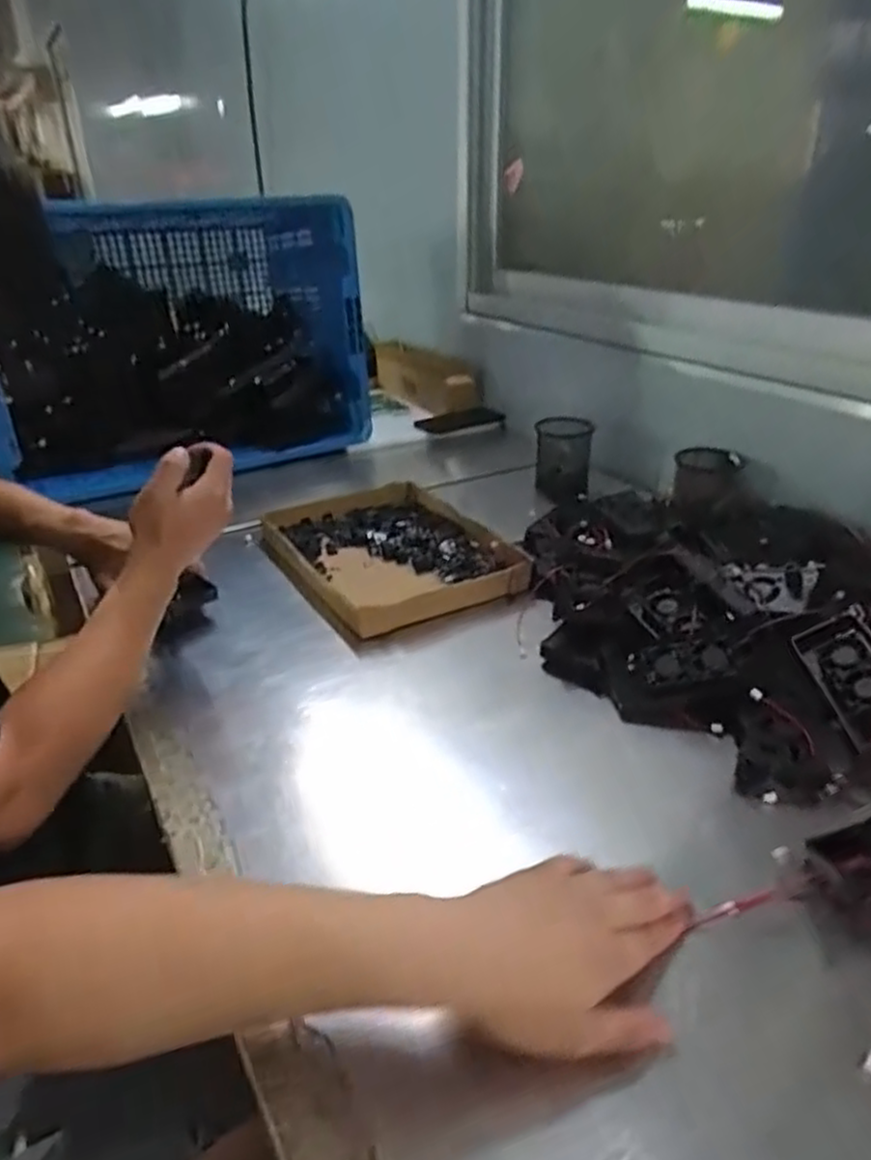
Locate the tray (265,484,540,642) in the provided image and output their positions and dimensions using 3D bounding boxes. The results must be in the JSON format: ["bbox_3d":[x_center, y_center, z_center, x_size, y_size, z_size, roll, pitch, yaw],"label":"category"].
[{"bbox_3d":[-0.063,-0.040,0.924,0.233,0.038,0.313,-16,32,-25],"label":"tray"}]

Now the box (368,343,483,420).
[{"bbox_3d":[-0.030,-0.408,1.500,0.104,0.102,0.300,-16,32,-26],"label":"box"}]

